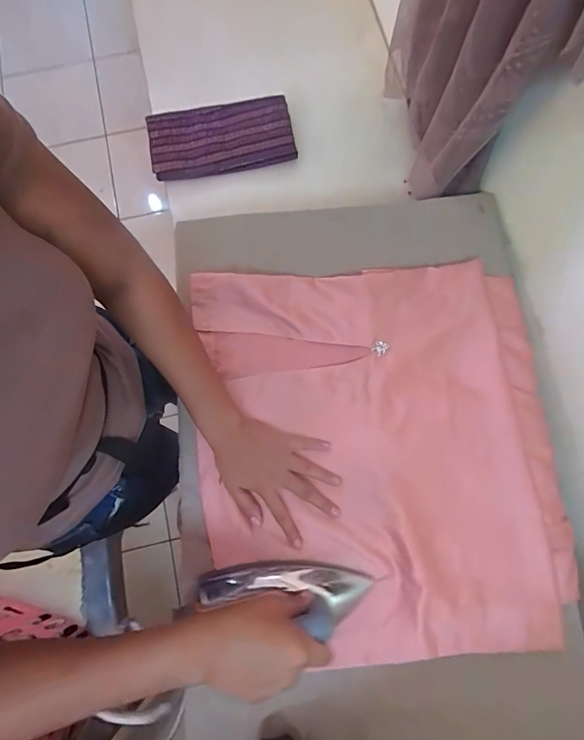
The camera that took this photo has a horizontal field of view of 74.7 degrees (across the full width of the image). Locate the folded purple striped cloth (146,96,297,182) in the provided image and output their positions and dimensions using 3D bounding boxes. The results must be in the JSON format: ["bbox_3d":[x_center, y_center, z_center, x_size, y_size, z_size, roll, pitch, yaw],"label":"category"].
[{"bbox_3d":[-0.134,-0.440,0.723,0.264,0.024,0.144,-11,78,-1],"label":"folded purple striped cloth"}]

